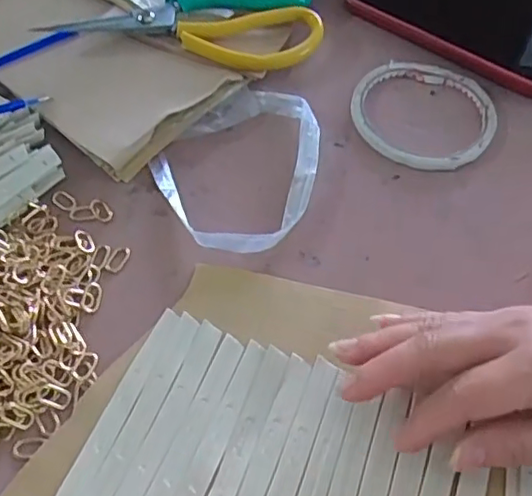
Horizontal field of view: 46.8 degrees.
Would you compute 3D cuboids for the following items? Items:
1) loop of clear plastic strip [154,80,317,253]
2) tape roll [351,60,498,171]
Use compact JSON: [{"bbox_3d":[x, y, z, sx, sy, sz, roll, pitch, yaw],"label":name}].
[{"bbox_3d":[-0.011,-0.052,0.384,0.100,0.014,0.115,39,68,20],"label":"loop of clear plastic strip"},{"bbox_3d":[0.104,-0.090,0.410,0.092,0.009,0.087,0,61,1],"label":"tape roll"}]

